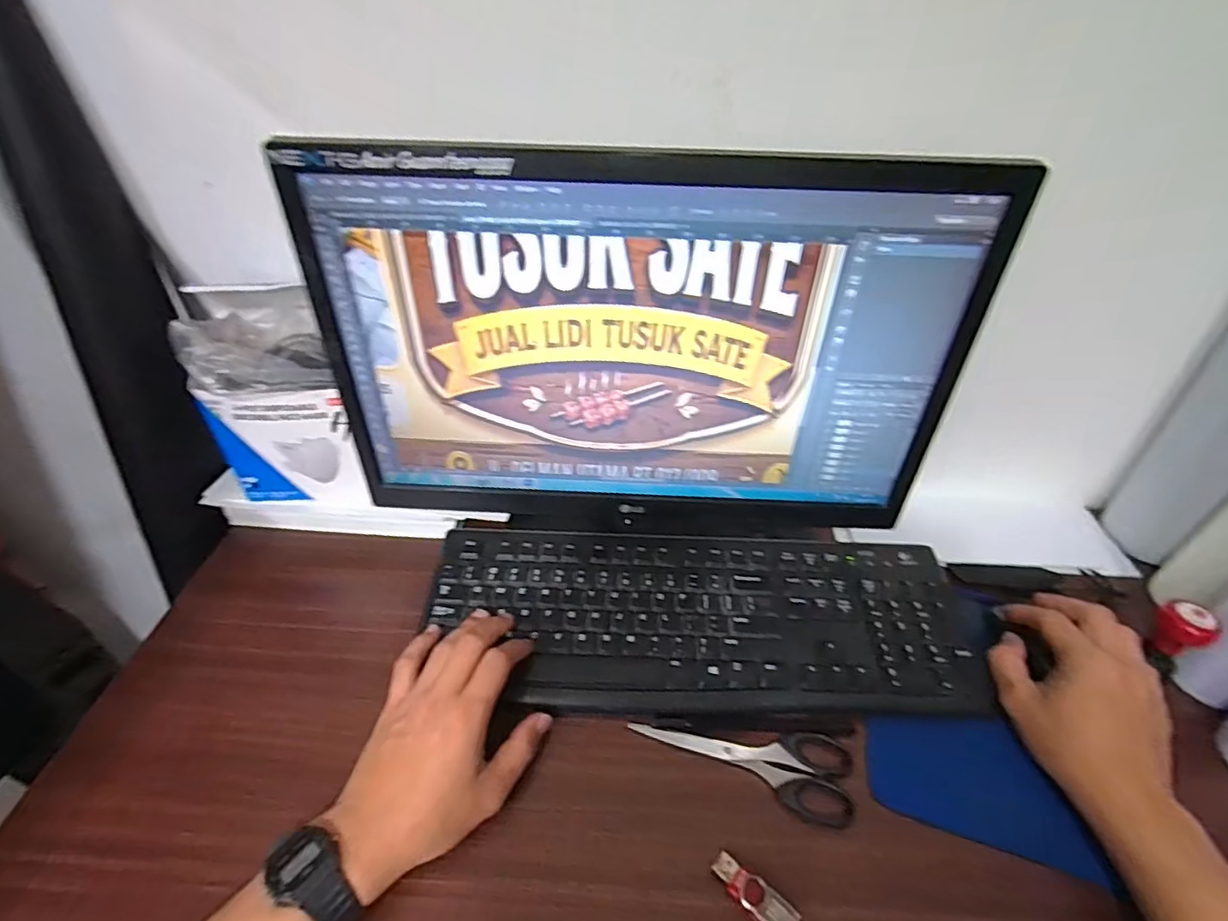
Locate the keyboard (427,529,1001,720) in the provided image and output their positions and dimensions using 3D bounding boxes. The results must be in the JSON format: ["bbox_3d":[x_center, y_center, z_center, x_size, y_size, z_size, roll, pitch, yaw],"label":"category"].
[{"bbox_3d":[0.069,0.128,0.460,0.431,0.018,0.159,4,46,3],"label":"keyboard"}]

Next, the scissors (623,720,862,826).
[{"bbox_3d":[0.088,0.210,0.389,0.149,0.009,0.055,8,41,7],"label":"scissors"}]

